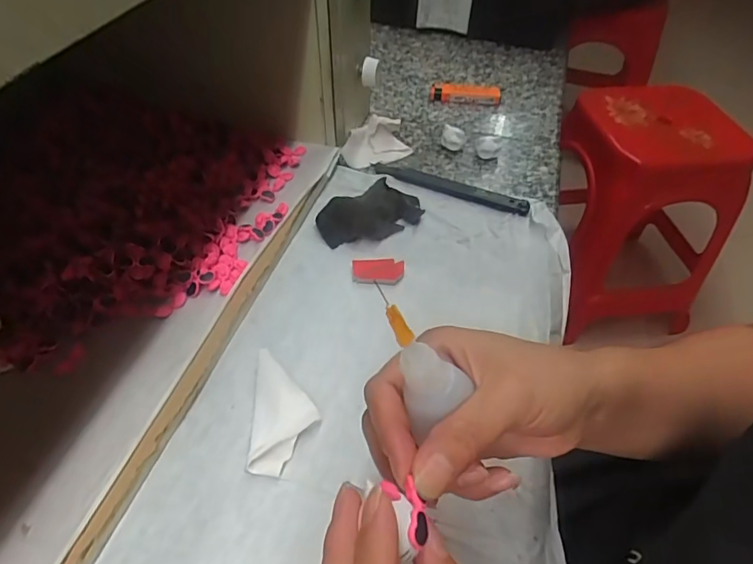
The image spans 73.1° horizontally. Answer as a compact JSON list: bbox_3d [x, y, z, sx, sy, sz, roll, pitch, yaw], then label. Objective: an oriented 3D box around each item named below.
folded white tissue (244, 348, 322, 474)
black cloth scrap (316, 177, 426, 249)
[{"bbox_3d":[-0.056,0.076,0.308,0.038,0.009,0.079,-1,48,-3],"label":"folded white tissue"},{"bbox_3d":[-0.004,-0.059,0.417,0.084,0.019,0.043,-25,53,-23],"label":"black cloth scrap"}]

